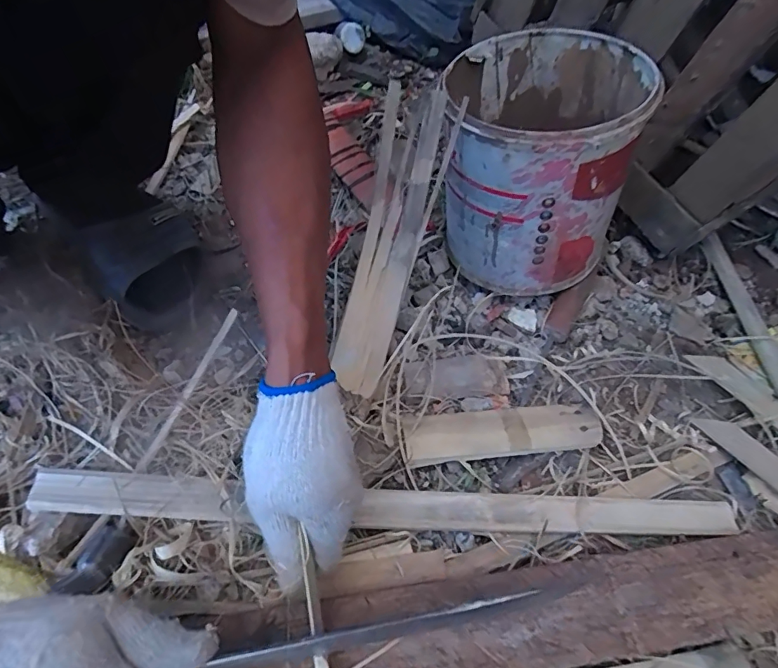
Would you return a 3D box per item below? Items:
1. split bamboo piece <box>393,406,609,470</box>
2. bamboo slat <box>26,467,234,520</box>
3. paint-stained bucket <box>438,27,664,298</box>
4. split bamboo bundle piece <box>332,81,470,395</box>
[{"bbox_3d":[0.102,0.091,0.436,0.184,0.023,0.045,-4,58,-8],"label":"split bamboo piece"},{"bbox_3d":[-0.202,0.124,0.366,0.145,0.009,0.031,5,57,-2],"label":"bamboo slat"},{"bbox_3d":[0.140,-0.167,0.492,0.175,0.217,0.174,2,57,-4],"label":"paint-stained bucket"},{"bbox_3d":[0.000,-0.081,0.431,0.064,0.030,0.267,16,97,5],"label":"split bamboo bundle piece"}]

